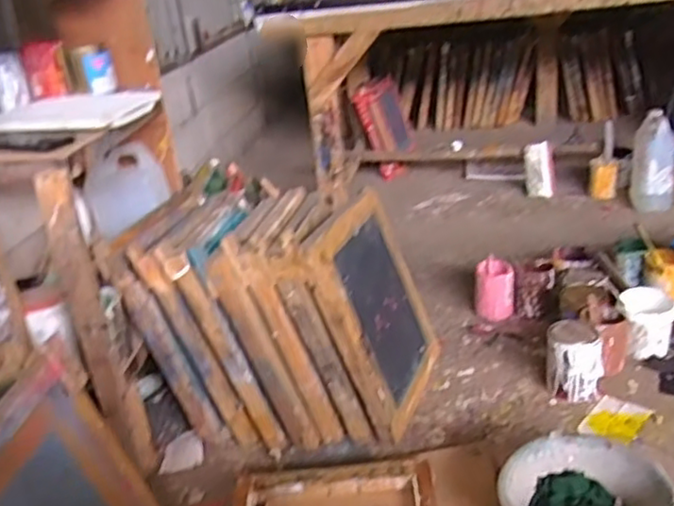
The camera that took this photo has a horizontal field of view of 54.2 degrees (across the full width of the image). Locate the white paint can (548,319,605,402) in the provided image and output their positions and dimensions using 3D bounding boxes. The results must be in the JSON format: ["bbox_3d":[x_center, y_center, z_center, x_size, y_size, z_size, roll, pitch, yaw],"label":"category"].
[{"bbox_3d":[0.491,0.223,1.366,0.107,0.142,0.089,-1,25,14],"label":"white paint can"}]

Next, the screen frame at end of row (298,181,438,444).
[{"bbox_3d":[0.092,0.122,1.422,0.044,0.454,0.343,-13,20,31],"label":"screen frame at end of row"}]

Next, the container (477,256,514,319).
[{"bbox_3d":[0.420,0.098,1.755,0.100,0.138,0.097,-2,24,13],"label":"container"}]

